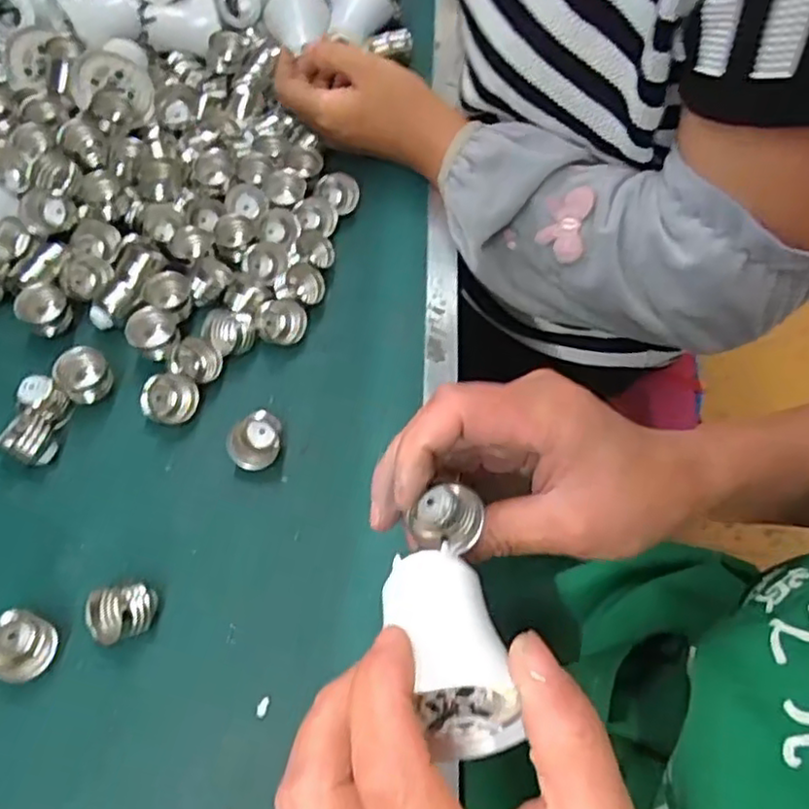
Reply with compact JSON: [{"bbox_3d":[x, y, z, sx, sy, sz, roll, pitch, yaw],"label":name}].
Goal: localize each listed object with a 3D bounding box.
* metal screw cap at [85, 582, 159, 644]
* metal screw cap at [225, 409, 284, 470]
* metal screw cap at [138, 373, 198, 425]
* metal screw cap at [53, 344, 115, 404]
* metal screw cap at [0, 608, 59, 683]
[{"bbox_3d":[-0.129,0.098,0.313,0.031,0.020,0.022,-8,58,-7],"label":"metal screw cap"},{"bbox_3d":[-0.080,0.020,0.362,0.030,0.020,0.022,-31,64,-20],"label":"metal screw cap"},{"bbox_3d":[-0.130,-0.003,0.374,0.029,0.015,0.028,1,57,-2],"label":"metal screw cap"},{"bbox_3d":[-0.178,-0.016,0.374,0.027,0.026,0.025,1,57,-2],"label":"metal screw cap"},{"bbox_3d":[-0.173,0.109,0.303,0.030,0.019,0.028,1,57,-2],"label":"metal screw cap"}]

